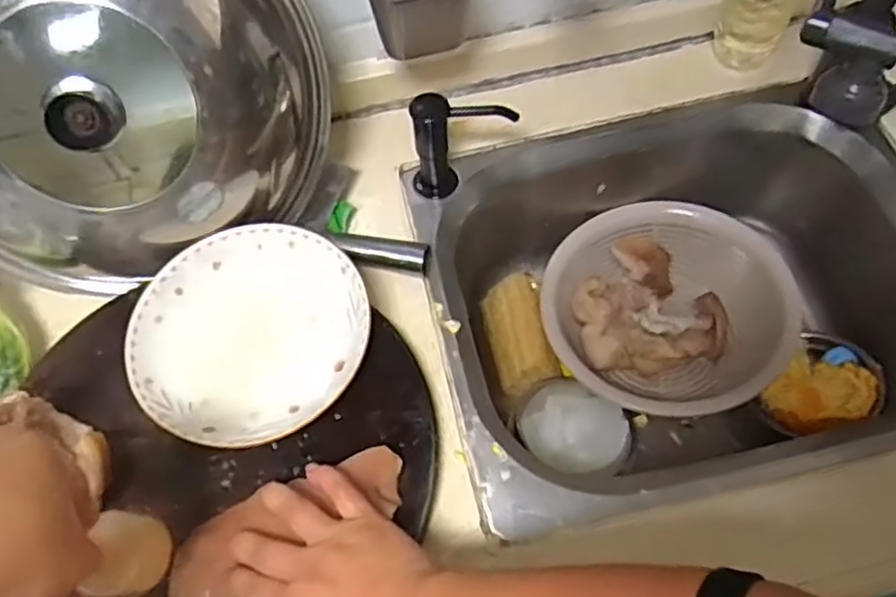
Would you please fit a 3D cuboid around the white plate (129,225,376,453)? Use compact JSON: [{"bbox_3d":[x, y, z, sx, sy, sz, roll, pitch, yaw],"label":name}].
[{"bbox_3d":[-0.167,0.029,0.591,0.191,0.033,0.200,-2,61,3],"label":"white plate"}]

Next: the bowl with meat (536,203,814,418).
[{"bbox_3d":[0.248,0.010,0.832,0.266,0.123,0.239,-5,61,2],"label":"bowl with meat"}]

